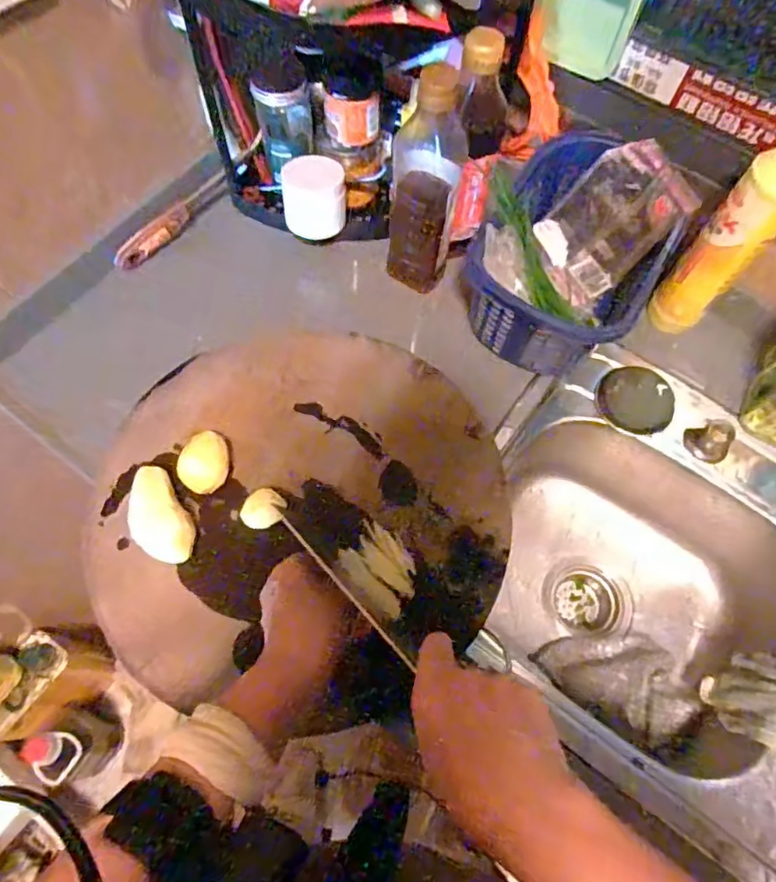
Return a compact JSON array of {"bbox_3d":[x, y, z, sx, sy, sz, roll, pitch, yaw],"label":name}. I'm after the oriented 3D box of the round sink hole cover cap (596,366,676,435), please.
[{"bbox_3d":[0.271,-0.044,0.627,0.078,0.013,0.071,0,86,0],"label":"round sink hole cover cap"}]

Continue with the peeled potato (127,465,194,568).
[{"bbox_3d":[-0.195,0.065,0.489,0.043,0.030,0.087,-28,70,-14],"label":"peeled potato"}]

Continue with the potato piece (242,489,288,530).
[{"bbox_3d":[-0.107,0.059,0.497,0.033,0.018,0.038,28,68,10],"label":"potato piece"}]

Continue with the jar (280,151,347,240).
[{"bbox_3d":[-0.081,-0.277,0.640,0.066,0.077,0.059,1,66,-2],"label":"jar"}]

